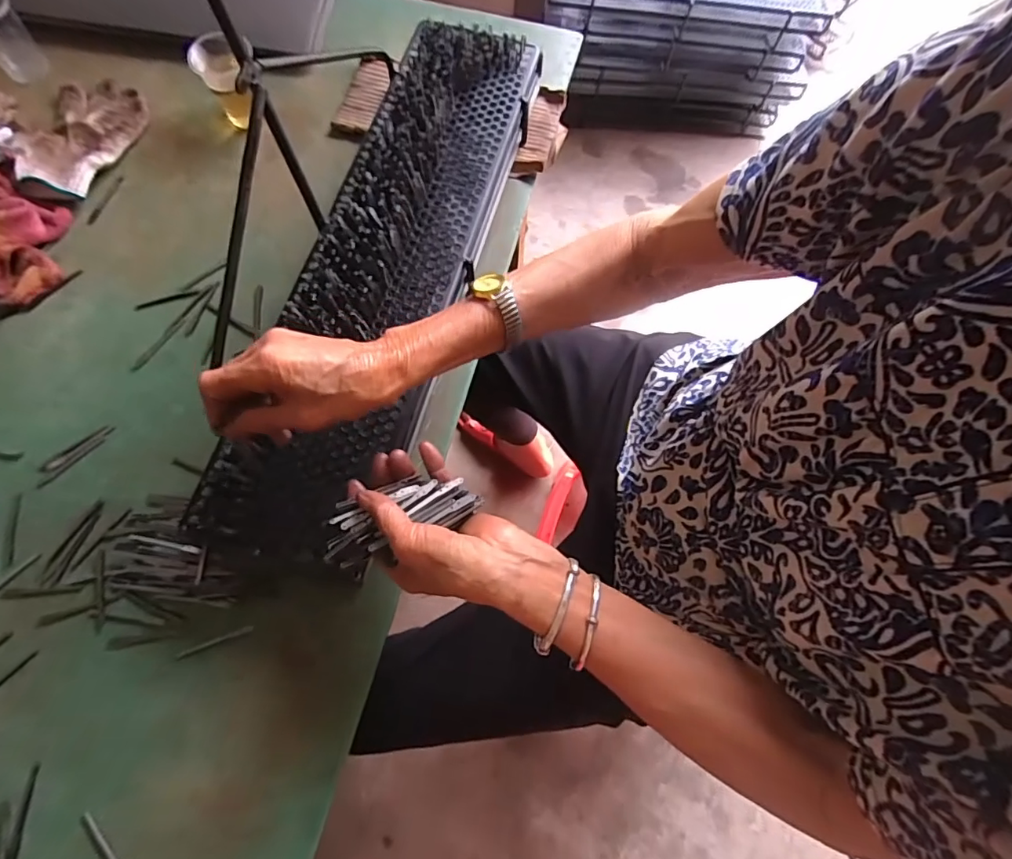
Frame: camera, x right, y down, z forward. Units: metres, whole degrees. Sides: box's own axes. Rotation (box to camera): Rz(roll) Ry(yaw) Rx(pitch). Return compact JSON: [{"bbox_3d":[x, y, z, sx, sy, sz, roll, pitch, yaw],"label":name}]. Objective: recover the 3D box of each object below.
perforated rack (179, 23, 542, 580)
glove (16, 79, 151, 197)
[{"bbox_3d":[-0.108,-0.170,0.486,0.144,0.060,0.597,17,73,4],"label":"perforated rack"},{"bbox_3d":[-0.485,-0.339,0.587,0.108,0.019,0.163,8,71,0],"label":"glove"}]

